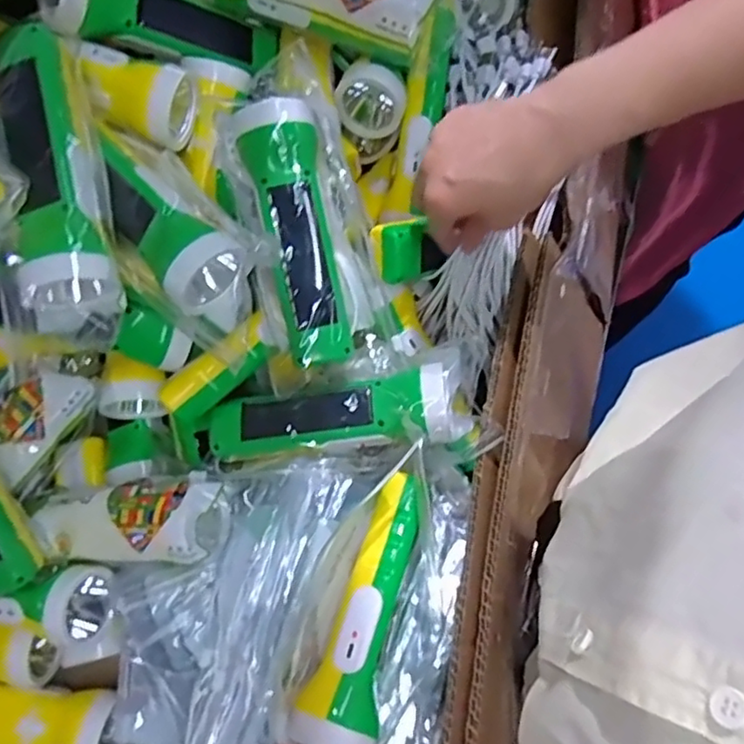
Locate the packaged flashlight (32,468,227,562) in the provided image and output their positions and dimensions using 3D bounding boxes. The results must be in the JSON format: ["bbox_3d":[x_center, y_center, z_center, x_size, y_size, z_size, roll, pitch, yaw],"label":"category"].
[{"bbox_3d":[-0.166,0.102,0.428,0.136,0.033,0.054,-9,75,13],"label":"packaged flashlight"}]

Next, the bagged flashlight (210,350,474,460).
[{"bbox_3d":[-0.024,0.029,0.425,0.177,0.044,0.051,-9,75,10],"label":"bagged flashlight"}]

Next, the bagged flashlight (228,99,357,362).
[{"bbox_3d":[-0.049,-0.092,0.416,0.049,0.044,0.170,-14,95,-5],"label":"bagged flashlight"}]

